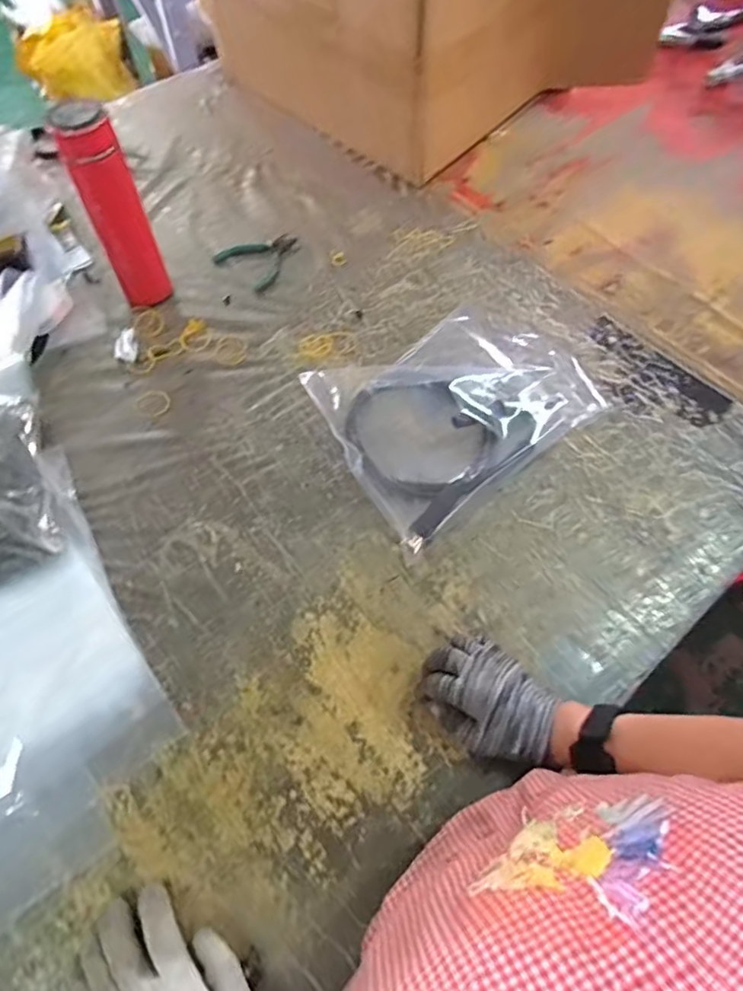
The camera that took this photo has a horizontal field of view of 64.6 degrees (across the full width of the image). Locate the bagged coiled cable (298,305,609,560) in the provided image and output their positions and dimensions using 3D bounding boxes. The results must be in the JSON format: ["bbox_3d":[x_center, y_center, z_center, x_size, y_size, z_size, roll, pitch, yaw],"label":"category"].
[{"bbox_3d":[0.094,-0.113,0.686,0.293,0.063,0.229,-31,65,-18],"label":"bagged coiled cable"}]

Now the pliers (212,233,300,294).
[{"bbox_3d":[-0.156,-0.349,0.850,0.100,0.009,0.110,38,66,19],"label":"pliers"}]

